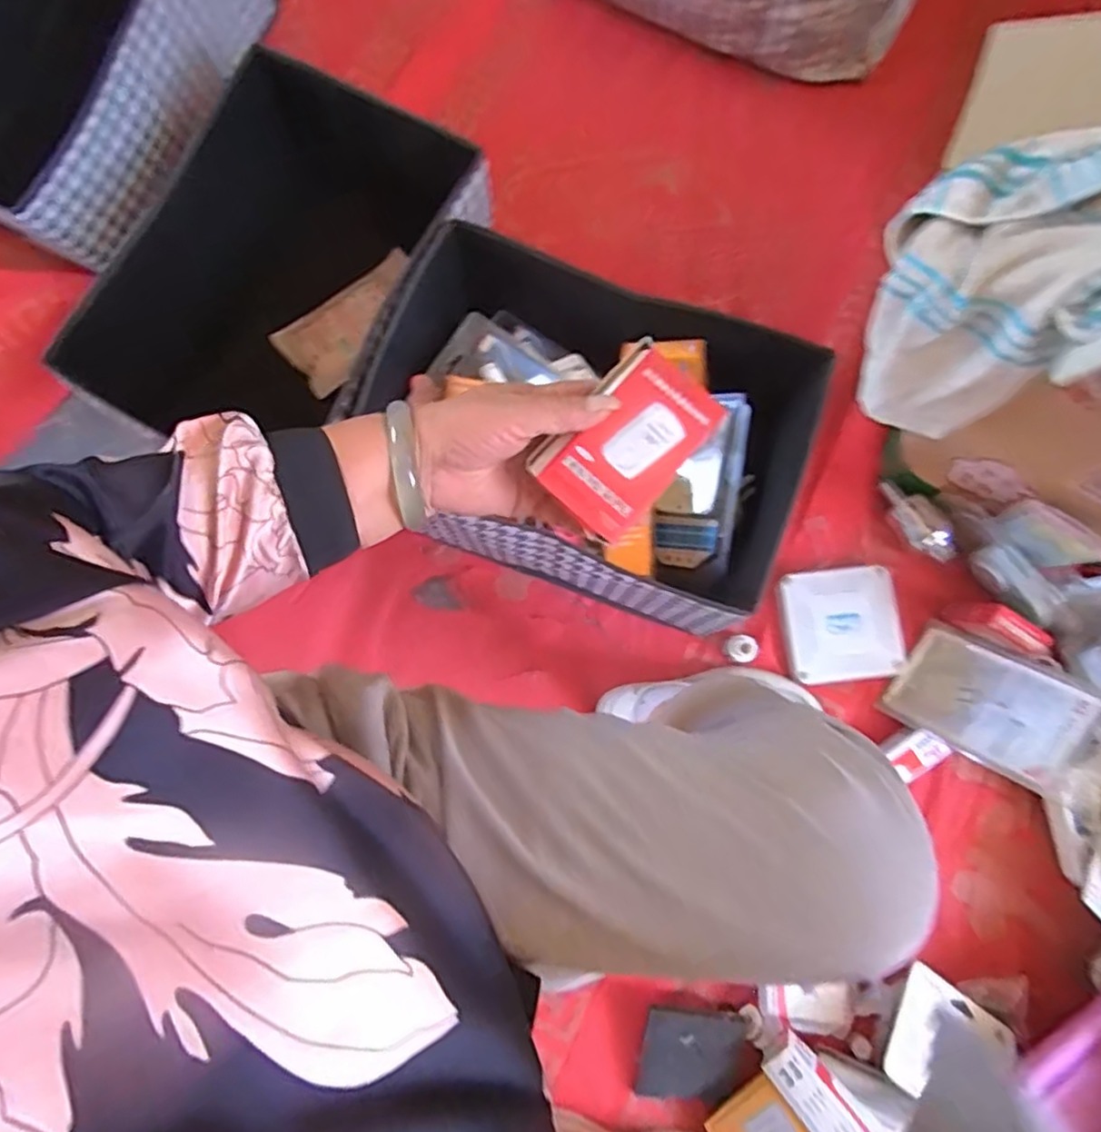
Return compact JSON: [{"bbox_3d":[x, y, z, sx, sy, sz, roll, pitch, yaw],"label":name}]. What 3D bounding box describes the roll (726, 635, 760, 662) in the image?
[{"bbox_3d":[0.216,0.093,0.780,0.036,0.023,0.031,-11,79,-3],"label":"roll"}]

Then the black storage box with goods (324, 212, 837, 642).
[{"bbox_3d":[0.026,-0.137,0.748,0.445,0.174,0.286,20,79,3],"label":"black storage box with goods"}]

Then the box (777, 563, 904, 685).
[{"bbox_3d":[0.328,0.066,0.785,0.134,0.031,0.125,-6,79,-2],"label":"box"}]

